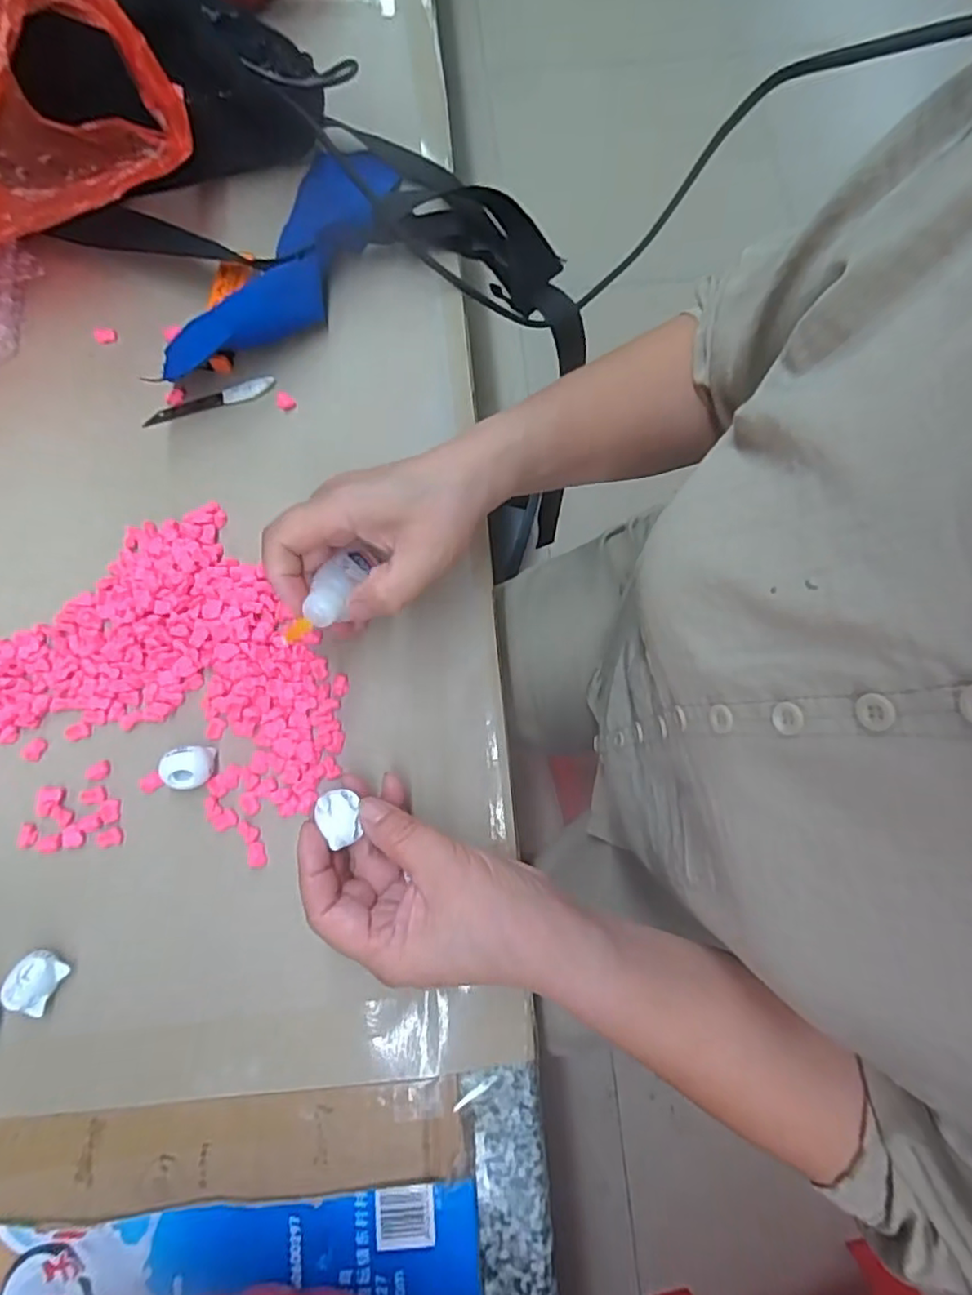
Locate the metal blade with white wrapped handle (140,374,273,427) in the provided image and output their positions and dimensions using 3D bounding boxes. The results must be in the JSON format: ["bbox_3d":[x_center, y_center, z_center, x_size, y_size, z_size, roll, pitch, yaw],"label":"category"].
[{"bbox_3d":[-0.169,-0.150,0.385,0.081,0.004,0.013,-19,77,-3],"label":"metal blade with white wrapped handle"}]

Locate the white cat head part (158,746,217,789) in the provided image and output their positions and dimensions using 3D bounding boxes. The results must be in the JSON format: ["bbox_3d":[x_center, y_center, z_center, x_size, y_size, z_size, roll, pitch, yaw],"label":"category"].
[{"bbox_3d":[-0.155,0.062,0.326,0.023,0.016,0.021,0,77,1],"label":"white cat head part"}]

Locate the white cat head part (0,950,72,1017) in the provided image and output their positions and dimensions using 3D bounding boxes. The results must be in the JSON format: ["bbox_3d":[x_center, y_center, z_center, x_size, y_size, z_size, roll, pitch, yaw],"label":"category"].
[{"bbox_3d":[-0.217,0.161,0.302,0.019,0.017,0.025,26,79,7],"label":"white cat head part"}]

